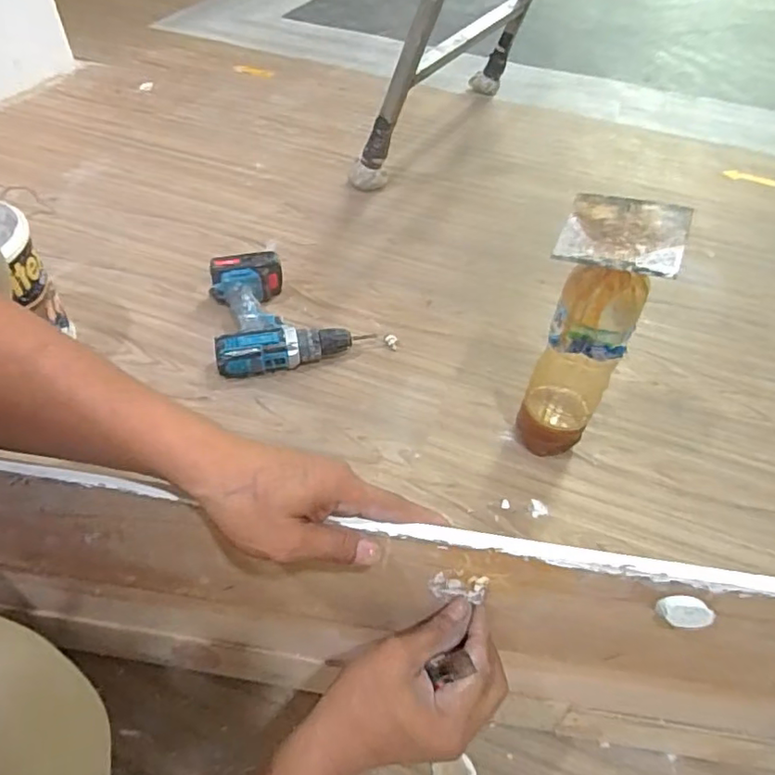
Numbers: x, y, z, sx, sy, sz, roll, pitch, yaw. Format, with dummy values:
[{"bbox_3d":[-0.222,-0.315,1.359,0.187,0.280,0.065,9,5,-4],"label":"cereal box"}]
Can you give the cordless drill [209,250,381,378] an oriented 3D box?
[{"bbox_3d":[-0.152,-0.116,0.840,0.212,0.066,0.203,-9,52,-12],"label":"cordless drill"}]

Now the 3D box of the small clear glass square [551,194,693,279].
[{"bbox_3d":[0.222,-0.145,0.526,0.107,0.005,0.099,16,59,19],"label":"small clear glass square"}]

